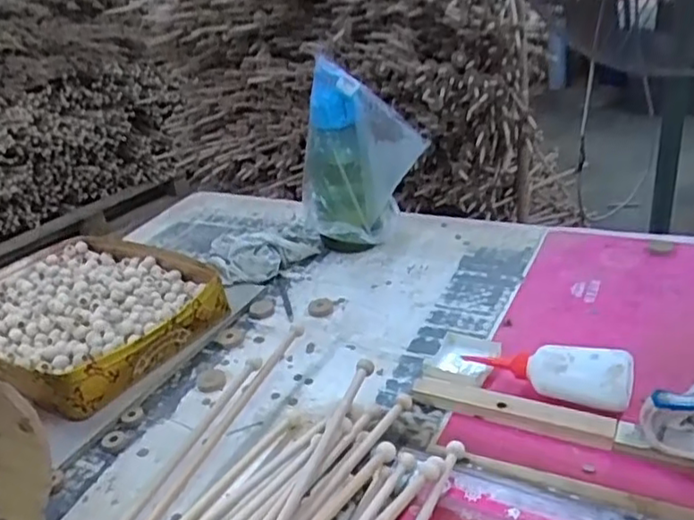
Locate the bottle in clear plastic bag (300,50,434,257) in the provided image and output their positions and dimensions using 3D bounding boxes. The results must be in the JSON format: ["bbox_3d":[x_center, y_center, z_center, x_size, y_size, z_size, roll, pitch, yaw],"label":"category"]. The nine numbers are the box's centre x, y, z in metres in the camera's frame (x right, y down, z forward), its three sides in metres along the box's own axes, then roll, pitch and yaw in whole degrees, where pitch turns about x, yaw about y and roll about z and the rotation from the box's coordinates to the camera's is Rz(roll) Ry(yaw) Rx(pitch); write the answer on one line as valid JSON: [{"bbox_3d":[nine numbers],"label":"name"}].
[{"bbox_3d":[0.026,-0.147,1.033,0.201,0.284,0.092,4,28,19],"label":"bottle in clear plastic bag"}]

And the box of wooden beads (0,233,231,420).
[{"bbox_3d":[-0.383,0.075,0.948,0.376,0.067,0.310,13,32,33],"label":"box of wooden beads"}]

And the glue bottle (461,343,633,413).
[{"bbox_3d":[0.213,0.116,0.712,0.182,0.060,0.046,11,31,30],"label":"glue bottle"}]

